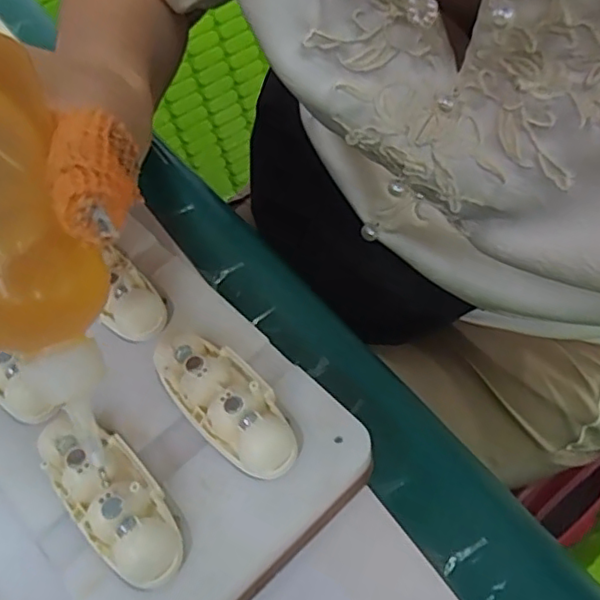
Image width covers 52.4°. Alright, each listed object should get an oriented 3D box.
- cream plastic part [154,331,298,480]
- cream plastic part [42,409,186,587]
[{"bbox_3d":[-0.025,0.031,0.203,0.025,0.015,0.062,-40,58,-19],"label":"cream plastic part"},{"bbox_3d":[-0.059,0.058,0.186,0.060,0.016,0.024,36,67,29],"label":"cream plastic part"}]

